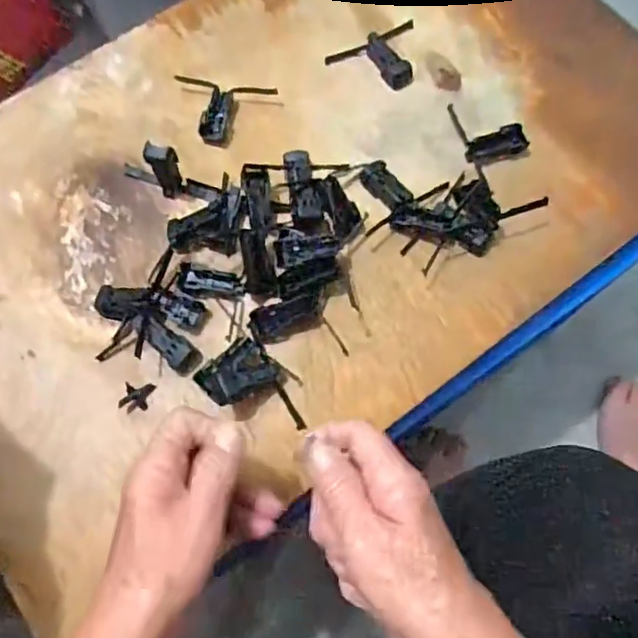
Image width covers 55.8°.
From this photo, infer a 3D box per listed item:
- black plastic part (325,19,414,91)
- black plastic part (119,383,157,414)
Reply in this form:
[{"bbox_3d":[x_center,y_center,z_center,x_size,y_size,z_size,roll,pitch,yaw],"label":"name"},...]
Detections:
[{"bbox_3d":[0.055,-0.220,0.510,0.082,0.013,0.053,-28,75,-9],"label":"black plastic part"},{"bbox_3d":[-0.129,0.055,0.425,0.020,0.009,0.022,11,75,3],"label":"black plastic part"}]

